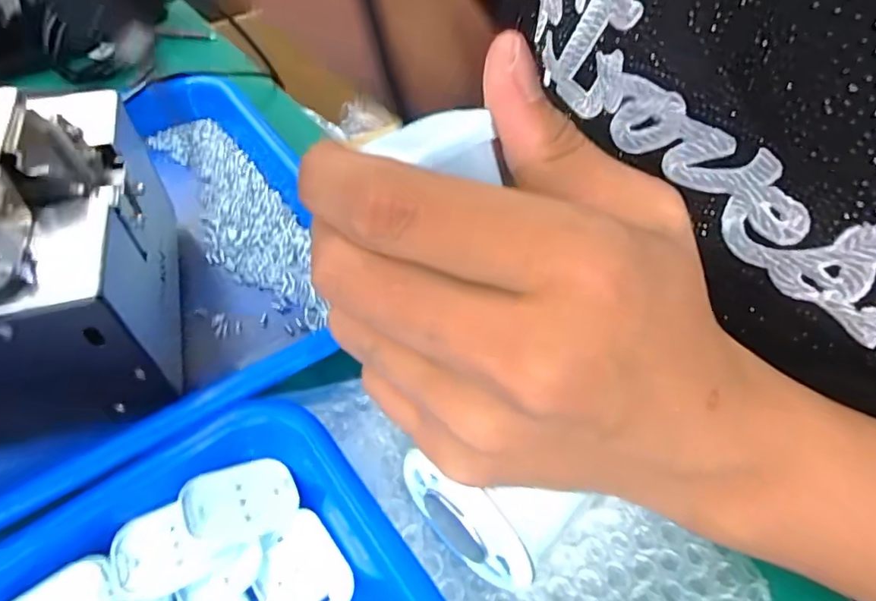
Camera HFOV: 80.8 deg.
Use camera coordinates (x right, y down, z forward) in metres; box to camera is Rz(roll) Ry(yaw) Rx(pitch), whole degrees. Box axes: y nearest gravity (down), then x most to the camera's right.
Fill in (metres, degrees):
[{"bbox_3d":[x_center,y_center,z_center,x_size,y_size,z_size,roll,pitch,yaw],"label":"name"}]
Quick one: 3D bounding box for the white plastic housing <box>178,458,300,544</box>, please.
[{"bbox_3d":[-0.073,0.074,0.190,0.038,0.010,0.028,-16,55,-15],"label":"white plastic housing"}]

